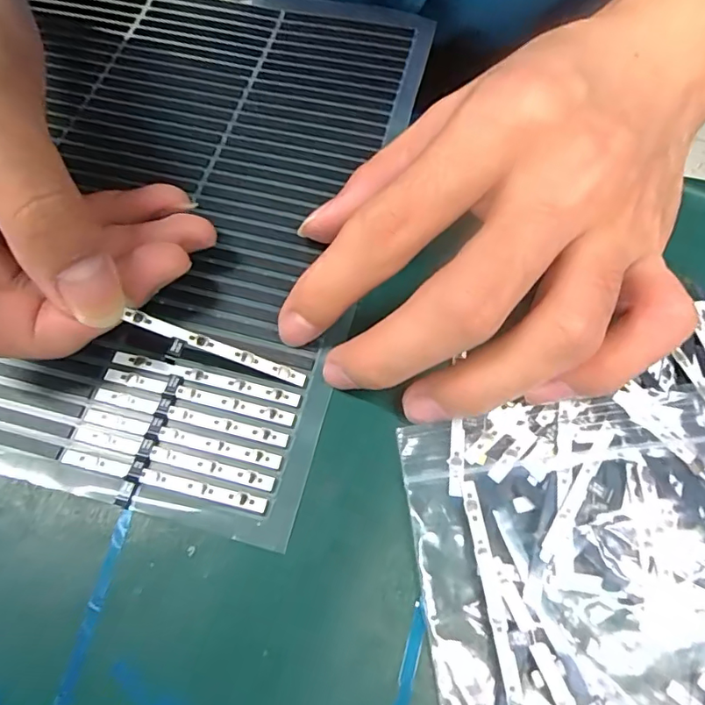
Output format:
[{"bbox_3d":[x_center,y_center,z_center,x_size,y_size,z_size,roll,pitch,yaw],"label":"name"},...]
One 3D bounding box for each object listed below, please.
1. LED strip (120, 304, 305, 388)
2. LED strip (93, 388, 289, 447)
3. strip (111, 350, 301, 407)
[{"bbox_3d":[-0.040,-0.001,0.151,0.053,0.004,0.004,22,65,-12],"label":"LED strip"},{"bbox_3d":[-0.049,0.019,0.150,0.060,0.004,0.004,13,65,6],"label":"LED strip"},{"bbox_3d":[-0.046,0.008,0.156,0.060,0.004,0.004,13,65,6],"label":"strip"}]

